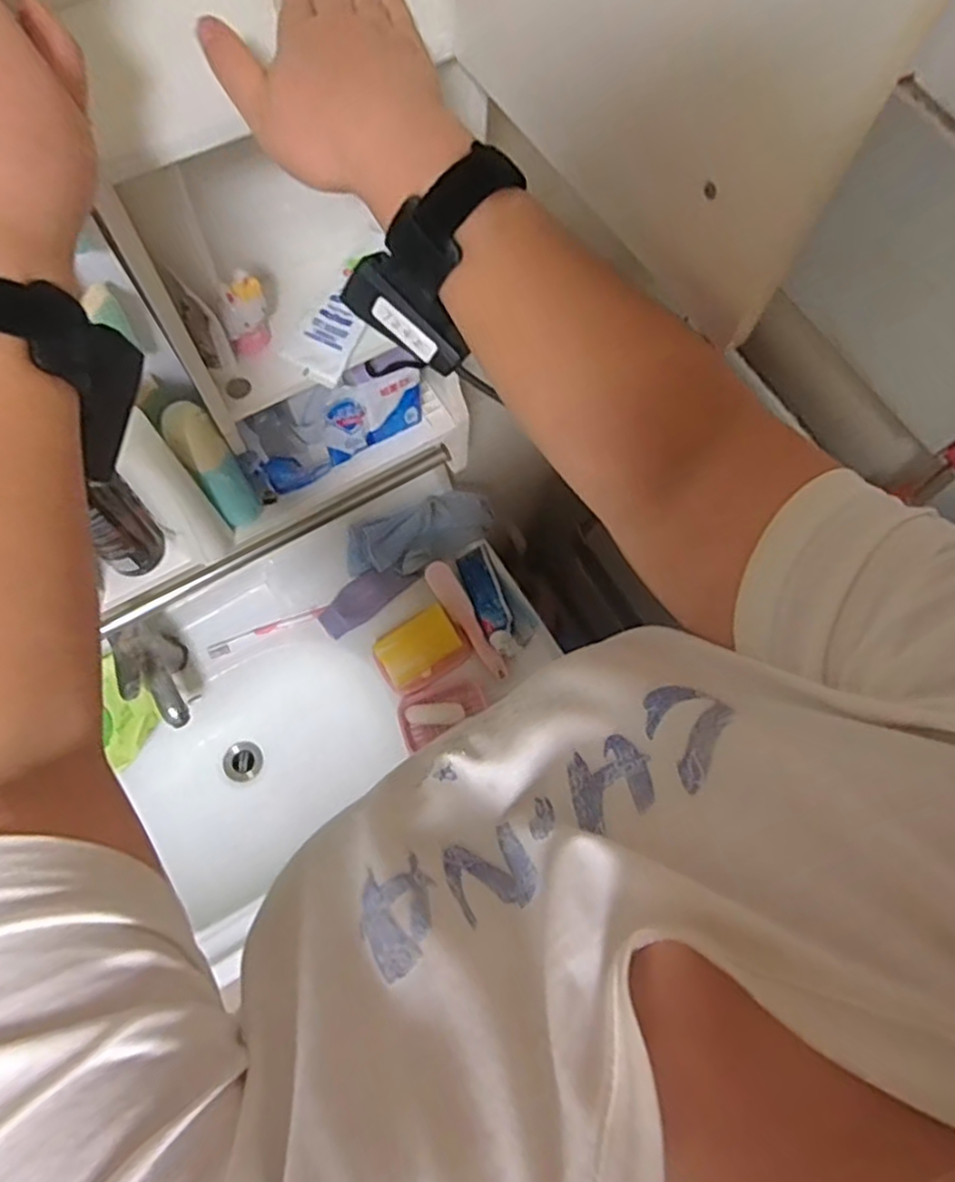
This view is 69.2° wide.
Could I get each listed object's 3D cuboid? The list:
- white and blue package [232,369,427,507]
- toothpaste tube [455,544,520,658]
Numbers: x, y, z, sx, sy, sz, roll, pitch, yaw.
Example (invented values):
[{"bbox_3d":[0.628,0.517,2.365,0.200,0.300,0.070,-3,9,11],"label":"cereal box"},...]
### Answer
[{"bbox_3d":[-0.146,-0.168,0.701,0.190,0.091,0.057,-29,73,-11],"label":"white and blue package"},{"bbox_3d":[0.018,0.010,0.989,0.048,0.040,0.166,-18,72,-8],"label":"toothpaste tube"}]

